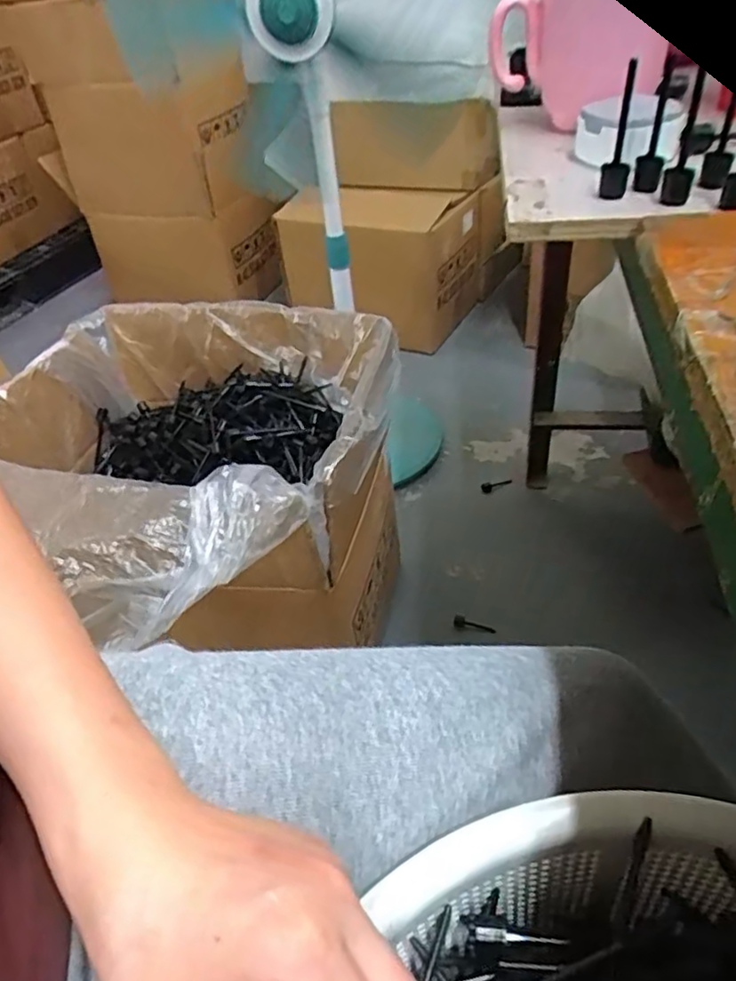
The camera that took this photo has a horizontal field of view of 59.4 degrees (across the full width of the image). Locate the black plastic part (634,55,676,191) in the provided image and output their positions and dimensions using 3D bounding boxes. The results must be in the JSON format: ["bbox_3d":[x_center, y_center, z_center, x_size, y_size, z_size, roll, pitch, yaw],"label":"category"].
[{"bbox_3d":[0.149,-0.186,0.335,0.013,0.062,0.016,12,46,18],"label":"black plastic part"}]

